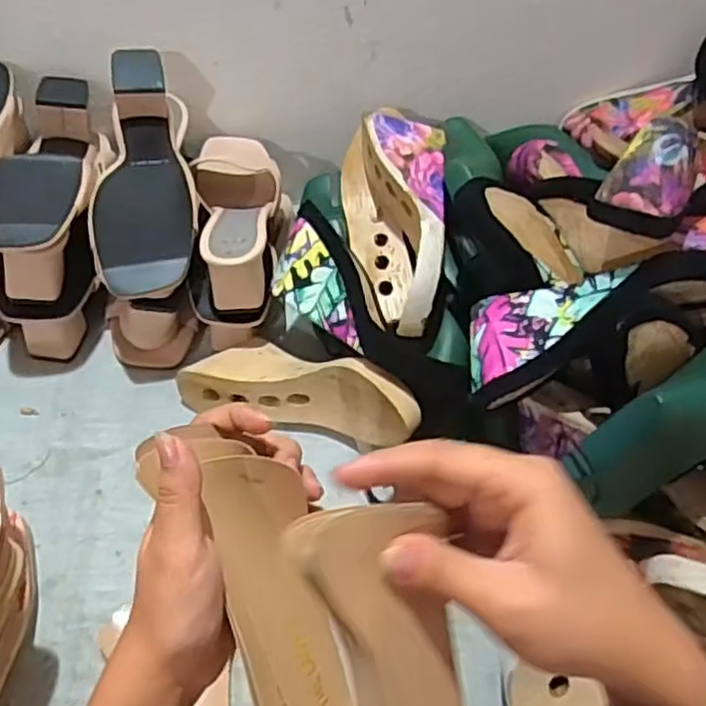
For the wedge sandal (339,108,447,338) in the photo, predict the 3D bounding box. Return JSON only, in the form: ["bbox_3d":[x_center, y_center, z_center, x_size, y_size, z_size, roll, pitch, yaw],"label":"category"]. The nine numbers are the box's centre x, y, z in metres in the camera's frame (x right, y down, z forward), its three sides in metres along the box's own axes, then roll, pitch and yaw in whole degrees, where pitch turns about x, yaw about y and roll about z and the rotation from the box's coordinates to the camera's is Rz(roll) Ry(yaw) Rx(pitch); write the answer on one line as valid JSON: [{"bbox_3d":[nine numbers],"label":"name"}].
[{"bbox_3d":[0.035,-0.133,0.674,0.092,0.097,0.242,5,52,-2],"label":"wedge sandal"}]

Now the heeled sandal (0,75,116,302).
[{"bbox_3d":[-0.284,-0.162,0.659,0.089,0.079,0.229,-3,53,-8],"label":"heeled sandal"}]

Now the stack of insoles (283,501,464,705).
[{"bbox_3d":[0.021,0.128,0.260,0.061,0.011,0.155,-17,95,-44],"label":"stack of insoles"}]

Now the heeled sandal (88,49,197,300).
[{"bbox_3d":[-0.193,-0.162,0.654,0.091,0.073,0.236,-4,70,-8],"label":"heeled sandal"}]

